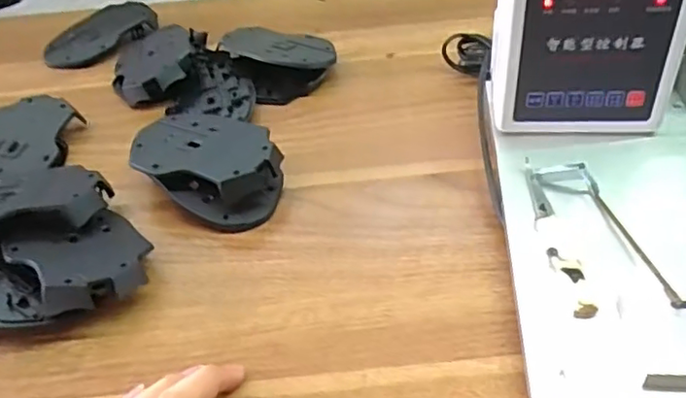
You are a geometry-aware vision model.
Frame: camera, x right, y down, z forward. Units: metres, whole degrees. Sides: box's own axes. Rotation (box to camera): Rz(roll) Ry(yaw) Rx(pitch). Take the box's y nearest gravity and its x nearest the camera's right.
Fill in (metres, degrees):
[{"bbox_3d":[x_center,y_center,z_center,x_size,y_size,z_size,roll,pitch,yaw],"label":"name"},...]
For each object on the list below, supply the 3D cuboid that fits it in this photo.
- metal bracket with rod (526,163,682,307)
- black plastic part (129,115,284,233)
[{"bbox_3d":[0.139,0.016,0.349,0.042,0.016,0.117,-11,40,-2],"label":"metal bracket with rod"},{"bbox_3d":[-0.098,-0.025,0.454,0.122,0.035,0.076,22,48,28],"label":"black plastic part"}]

